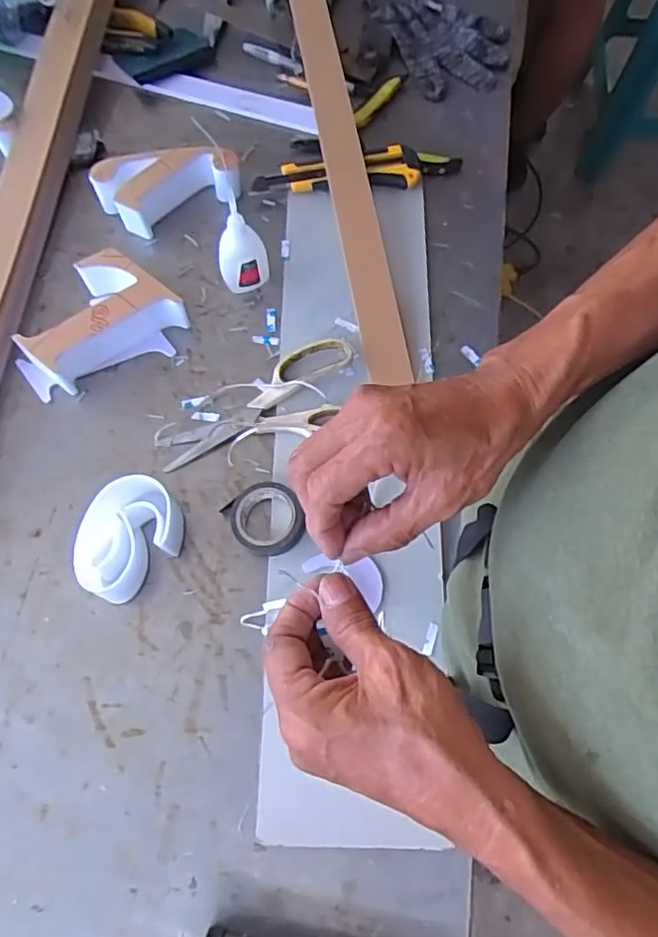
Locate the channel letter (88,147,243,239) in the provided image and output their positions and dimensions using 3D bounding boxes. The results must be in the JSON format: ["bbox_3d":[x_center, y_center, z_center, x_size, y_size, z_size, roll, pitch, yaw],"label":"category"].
[{"bbox_3d":[-0.157,-0.280,0.606,0.134,0.044,0.060,-25,72,-8],"label":"channel letter"}]

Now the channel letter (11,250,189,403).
[{"bbox_3d":[-0.210,-0.134,0.548,0.147,0.047,0.095,-26,72,-9],"label":"channel letter"}]

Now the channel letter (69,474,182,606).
[{"bbox_3d":[-0.156,0.053,0.478,0.063,0.048,0.086,39,75,13],"label":"channel letter"}]

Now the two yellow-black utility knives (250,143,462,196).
[{"bbox_3d":[0.030,-0.299,0.622,0.213,0.020,0.045,-11,71,-4],"label":"two yellow-black utility knives"}]

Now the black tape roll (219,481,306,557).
[{"bbox_3d":[-0.052,0.042,0.499,0.057,0.021,0.058,0,70,0],"label":"black tape roll"}]

